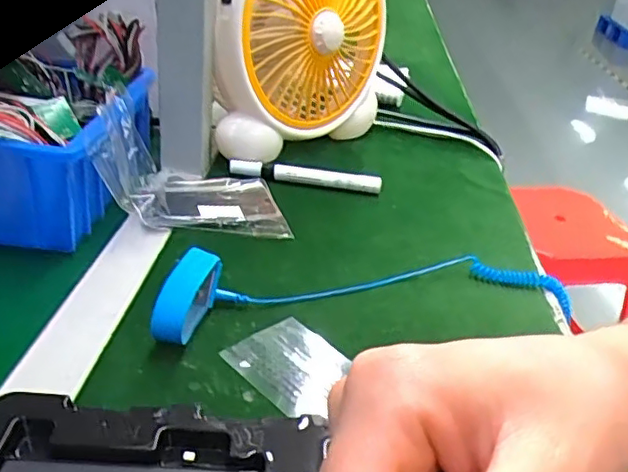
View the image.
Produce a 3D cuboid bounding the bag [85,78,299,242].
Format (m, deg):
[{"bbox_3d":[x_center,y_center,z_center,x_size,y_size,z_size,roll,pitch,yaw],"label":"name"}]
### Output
[{"bbox_3d":[-0.097,-0.060,0.496,0.144,0.091,0.107,-2,32,-14],"label":"bag"}]

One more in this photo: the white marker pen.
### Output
[{"bbox_3d":[-0.008,-0.057,0.581,0.142,0.021,0.013,6,31,-2],"label":"white marker pen"}]

